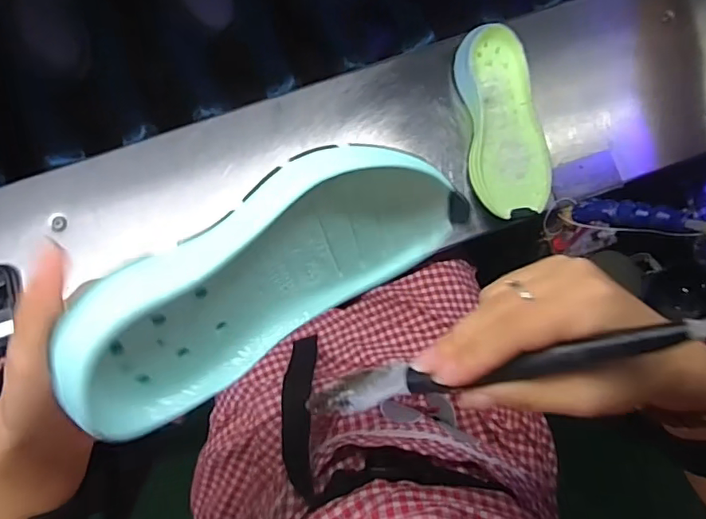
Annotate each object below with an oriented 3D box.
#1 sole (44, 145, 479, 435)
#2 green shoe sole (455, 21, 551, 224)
[{"bbox_3d":[-0.033,0.009,0.247,0.194,0.025,0.084,-36,129,-15],"label":"sole"},{"bbox_3d":[0.172,-0.162,0.599,0.088,0.040,0.207,-7,85,-5],"label":"green shoe sole"}]

